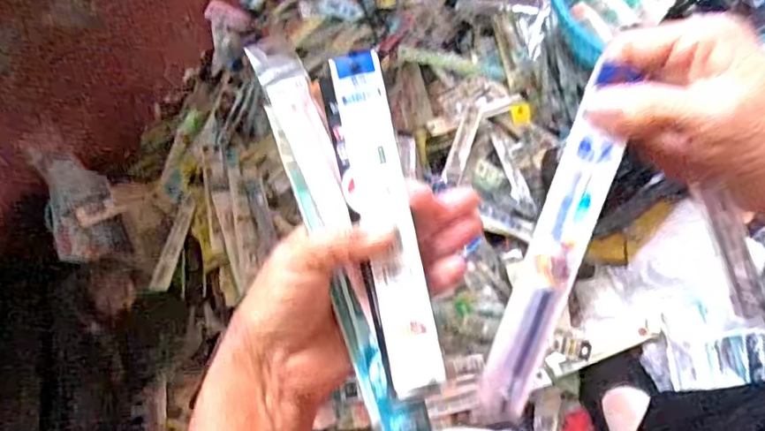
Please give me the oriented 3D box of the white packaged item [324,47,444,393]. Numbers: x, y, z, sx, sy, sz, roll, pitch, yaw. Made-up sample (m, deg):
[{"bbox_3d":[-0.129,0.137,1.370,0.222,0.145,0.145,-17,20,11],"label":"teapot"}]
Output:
[{"bbox_3d":[0.000,-0.002,0.306,0.031,0.004,0.179,-12,76,-4],"label":"white packaged item"}]

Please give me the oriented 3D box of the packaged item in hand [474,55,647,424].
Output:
[{"bbox_3d":[0.081,0.017,0.281,0.024,0.005,0.172,18,101,11],"label":"packaged item in hand"}]

